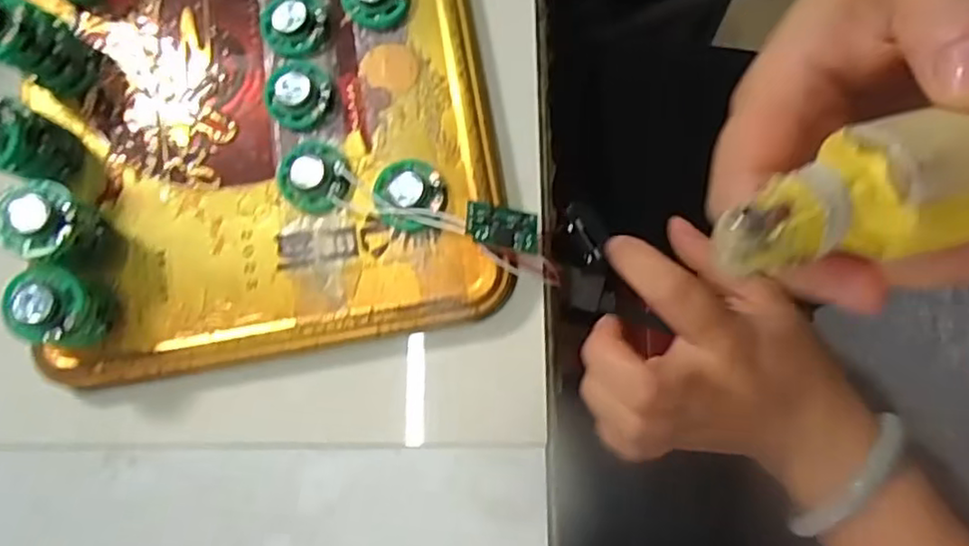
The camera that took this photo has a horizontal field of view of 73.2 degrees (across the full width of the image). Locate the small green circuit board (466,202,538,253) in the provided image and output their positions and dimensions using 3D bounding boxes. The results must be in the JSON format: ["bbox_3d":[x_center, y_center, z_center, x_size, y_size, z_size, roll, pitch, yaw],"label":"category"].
[{"bbox_3d":[0.007,-0.017,0.248,0.028,0.004,0.018,10,63,-14],"label":"small green circuit board"}]

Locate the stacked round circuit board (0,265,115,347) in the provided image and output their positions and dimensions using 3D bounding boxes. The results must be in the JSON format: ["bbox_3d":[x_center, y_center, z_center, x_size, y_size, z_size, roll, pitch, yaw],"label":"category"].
[{"bbox_3d":[-0.158,0.014,0.245,0.027,0.029,0.027,15,81,8],"label":"stacked round circuit board"}]

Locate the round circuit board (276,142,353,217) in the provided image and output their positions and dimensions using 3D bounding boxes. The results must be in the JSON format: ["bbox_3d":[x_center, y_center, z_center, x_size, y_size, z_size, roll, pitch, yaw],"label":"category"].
[{"bbox_3d":[-0.067,-0.039,0.258,0.030,0.006,0.028,-1,79,5],"label":"round circuit board"}]

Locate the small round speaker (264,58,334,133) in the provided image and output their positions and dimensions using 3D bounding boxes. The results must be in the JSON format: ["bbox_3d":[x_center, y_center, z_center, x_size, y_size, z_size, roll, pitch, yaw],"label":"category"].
[{"bbox_3d":[-0.077,-0.075,0.264,0.027,0.008,0.033,-27,78,0],"label":"small round speaker"}]

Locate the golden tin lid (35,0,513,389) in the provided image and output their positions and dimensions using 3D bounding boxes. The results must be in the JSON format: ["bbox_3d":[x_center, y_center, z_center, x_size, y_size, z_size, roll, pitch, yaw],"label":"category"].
[{"bbox_3d":[-0.090,-0.084,0.278,0.171,0.028,0.235,-9,79,3],"label":"golden tin lid"}]

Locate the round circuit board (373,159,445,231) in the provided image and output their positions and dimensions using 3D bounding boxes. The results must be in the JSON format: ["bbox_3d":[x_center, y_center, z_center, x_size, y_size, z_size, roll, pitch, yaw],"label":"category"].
[{"bbox_3d":[-0.030,-0.031,0.252,0.027,0.010,0.027,-1,79,5],"label":"round circuit board"}]

